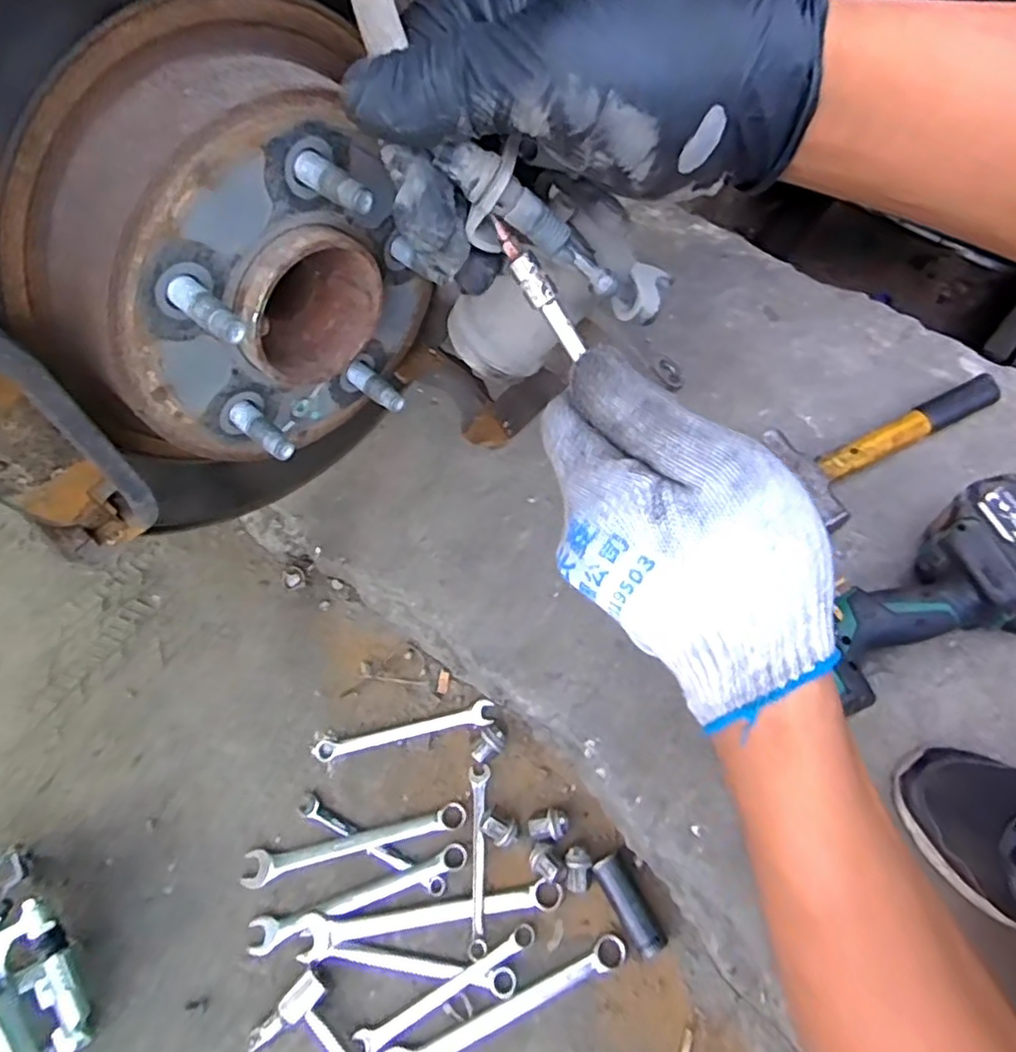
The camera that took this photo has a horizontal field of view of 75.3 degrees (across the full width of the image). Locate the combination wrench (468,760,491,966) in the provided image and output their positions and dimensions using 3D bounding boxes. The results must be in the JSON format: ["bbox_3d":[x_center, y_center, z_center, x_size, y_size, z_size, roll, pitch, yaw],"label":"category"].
[{"bbox_3d":[-0.027,0.294,0.584,0.017,0.009,0.153,0,62,1],"label":"combination wrench"}]

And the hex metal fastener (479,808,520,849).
[{"bbox_3d":[-0.008,0.276,0.600,0.037,0.018,0.027,19,63,11],"label":"hex metal fastener"}]

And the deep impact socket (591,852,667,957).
[{"bbox_3d":[0.104,0.328,0.572,0.024,0.019,0.082,-28,65,-14],"label":"deep impact socket"}]

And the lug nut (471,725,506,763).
[{"bbox_3d":[-0.017,0.212,0.636,0.024,0.021,0.035,26,65,14],"label":"lug nut"}]

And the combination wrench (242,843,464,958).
[{"bbox_3d":[-0.129,0.321,0.574,0.190,0.017,0.026,-19,63,-9],"label":"combination wrench"}]

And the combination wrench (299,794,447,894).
[{"bbox_3d":[-0.122,0.287,0.595,0.151,0.009,0.020,24,64,13],"label":"combination wrench"}]

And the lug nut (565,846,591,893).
[{"bbox_3d":[0.062,0.305,0.585,0.023,0.019,0.035,-3,62,-1],"label":"lug nut"}]

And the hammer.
[{"bbox_3d":[0.387,-0.099,0.676,0.261,0.035,0.108,-31,67,-11],"label":"hammer"}]

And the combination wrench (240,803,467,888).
[{"bbox_3d":[-0.137,0.285,0.593,0.196,0.013,0.027,-11,62,-5],"label":"combination wrench"}]

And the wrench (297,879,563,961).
[{"bbox_3d":[-0.066,0.337,0.567,0.223,0.015,0.031,-7,62,-3],"label":"wrench"}]

